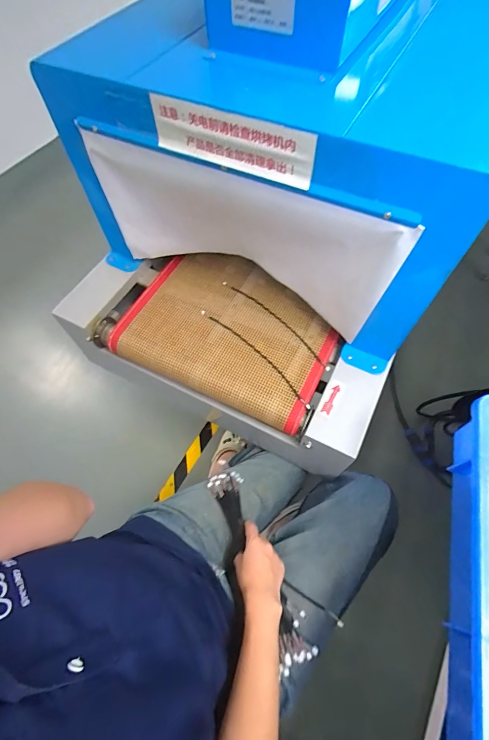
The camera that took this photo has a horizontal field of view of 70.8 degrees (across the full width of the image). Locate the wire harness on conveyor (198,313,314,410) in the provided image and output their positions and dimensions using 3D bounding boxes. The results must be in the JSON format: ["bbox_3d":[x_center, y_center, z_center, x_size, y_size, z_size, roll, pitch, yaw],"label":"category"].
[{"bbox_3d":[0.020,-0.030,0.631,0.025,0.009,0.283,-39,67,-18],"label":"wire harness on conveyor"}]

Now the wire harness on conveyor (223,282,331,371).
[{"bbox_3d":[0.062,-0.094,0.667,0.027,0.011,0.282,-40,68,-18],"label":"wire harness on conveyor"}]

